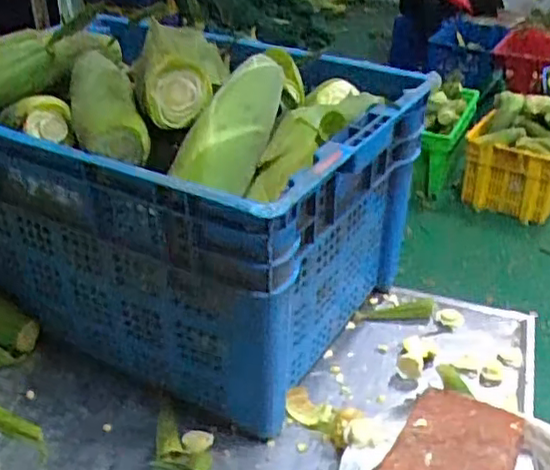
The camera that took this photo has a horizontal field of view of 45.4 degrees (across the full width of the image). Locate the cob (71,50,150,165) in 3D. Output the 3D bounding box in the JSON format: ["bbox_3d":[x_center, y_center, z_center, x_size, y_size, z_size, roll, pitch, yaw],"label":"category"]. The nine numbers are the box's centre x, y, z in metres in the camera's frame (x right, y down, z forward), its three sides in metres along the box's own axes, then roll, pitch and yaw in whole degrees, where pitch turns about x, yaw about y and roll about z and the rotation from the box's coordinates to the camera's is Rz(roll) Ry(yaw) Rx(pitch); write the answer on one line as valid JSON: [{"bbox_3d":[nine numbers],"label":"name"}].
[{"bbox_3d":[-0.180,-0.138,0.689,0.063,0.054,0.186,-10,33,-17],"label":"cob"}]

